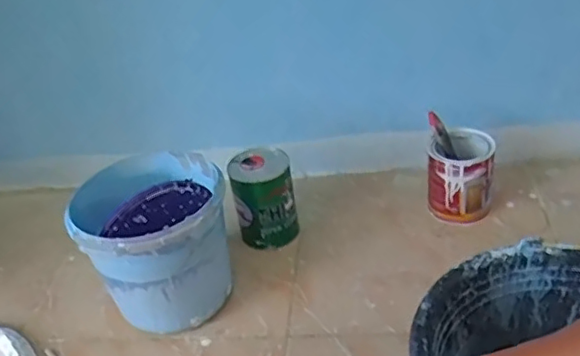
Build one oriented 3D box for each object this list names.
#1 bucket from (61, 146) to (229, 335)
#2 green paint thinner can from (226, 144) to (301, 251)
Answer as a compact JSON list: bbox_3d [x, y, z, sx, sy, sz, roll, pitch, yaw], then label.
[{"bbox_3d":[-0.187,0.105,0.872,0.196,0.214,0.190,-6,33,4],"label":"bucket"},{"bbox_3d":[-0.043,0.034,0.986,0.097,0.146,0.091,-6,33,4],"label":"green paint thinner can"}]

